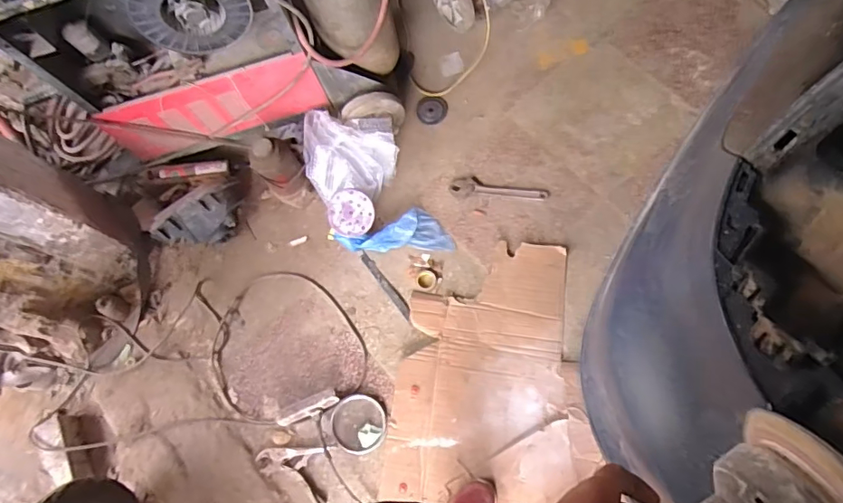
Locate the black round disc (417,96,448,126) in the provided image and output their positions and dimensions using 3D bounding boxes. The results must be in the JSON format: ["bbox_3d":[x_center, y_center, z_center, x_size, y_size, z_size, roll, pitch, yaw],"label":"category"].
[{"bbox_3d":[0.034,-0.450,1.653,0.095,0.017,0.106,10,77,4],"label":"black round disc"}]

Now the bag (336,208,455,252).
[{"bbox_3d":[-0.081,-0.064,1.542,0.351,0.027,0.129,-2,73,5],"label":"bag"}]

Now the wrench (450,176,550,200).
[{"bbox_3d":[0.231,-0.188,1.543,0.282,0.025,0.064,2,74,6],"label":"wrench"}]

